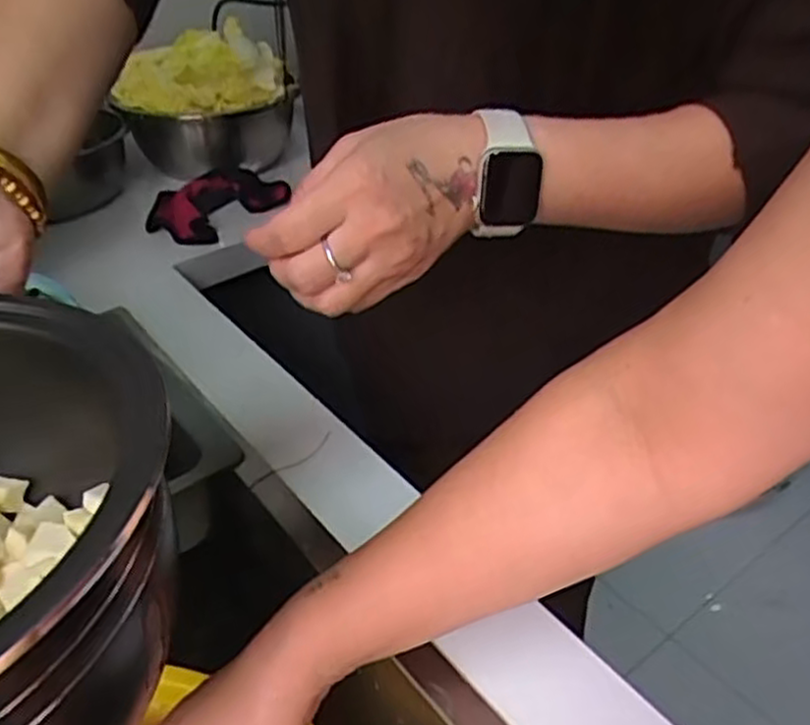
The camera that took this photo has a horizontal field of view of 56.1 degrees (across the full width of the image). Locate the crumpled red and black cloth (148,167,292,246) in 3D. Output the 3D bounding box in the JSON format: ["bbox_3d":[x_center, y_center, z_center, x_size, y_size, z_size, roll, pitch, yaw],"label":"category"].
[{"bbox_3d":[-0.222,-0.191,0.878,0.107,0.036,0.158,20,42,24],"label":"crumpled red and black cloth"}]

